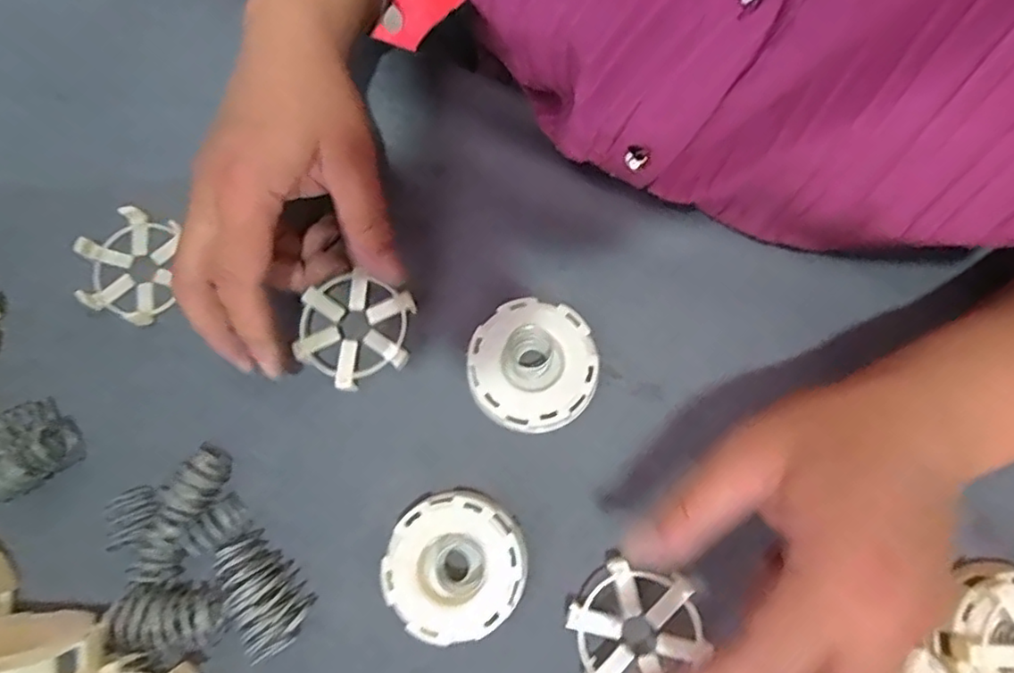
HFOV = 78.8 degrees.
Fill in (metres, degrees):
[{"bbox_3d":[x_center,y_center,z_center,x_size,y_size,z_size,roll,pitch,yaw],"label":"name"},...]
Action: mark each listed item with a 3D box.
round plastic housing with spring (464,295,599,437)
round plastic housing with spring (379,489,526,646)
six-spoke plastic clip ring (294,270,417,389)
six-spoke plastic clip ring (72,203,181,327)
[{"bbox_3d":[0.013,0.016,0.314,0.064,0.021,0.063,-1,75,2],"label":"round plastic housing with spring"},{"bbox_3d":[-0.024,0.108,0.293,0.064,0.021,0.062,-1,75,2],"label":"round plastic housing with spring"},{"bbox_3d":[-0.078,-0.004,0.316,0.061,0.009,0.056,25,77,8],"label":"six-spoke plastic clip ring"},{"bbox_3d":[-0.207,-0.040,0.339,0.055,0.018,0.058,-1,76,3],"label":"six-spoke plastic clip ring"}]

